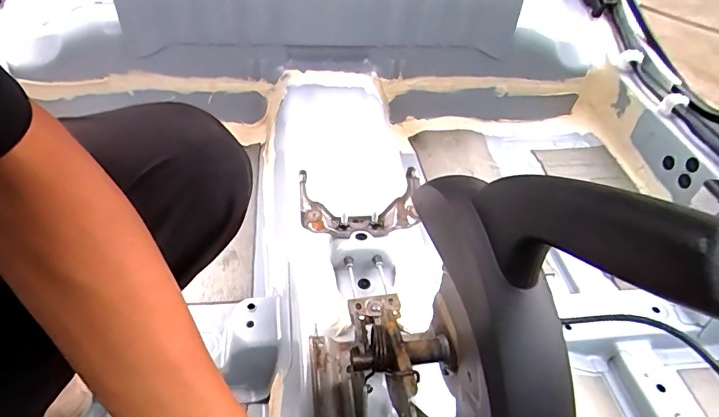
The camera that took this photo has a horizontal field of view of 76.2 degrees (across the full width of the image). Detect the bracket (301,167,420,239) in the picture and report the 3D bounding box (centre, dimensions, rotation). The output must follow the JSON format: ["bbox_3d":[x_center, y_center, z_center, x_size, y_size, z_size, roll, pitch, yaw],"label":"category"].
[{"bbox_3d":[0.004,0.000,0.599,0.157,0.065,0.090,-2,46,-7],"label":"bracket"}]

